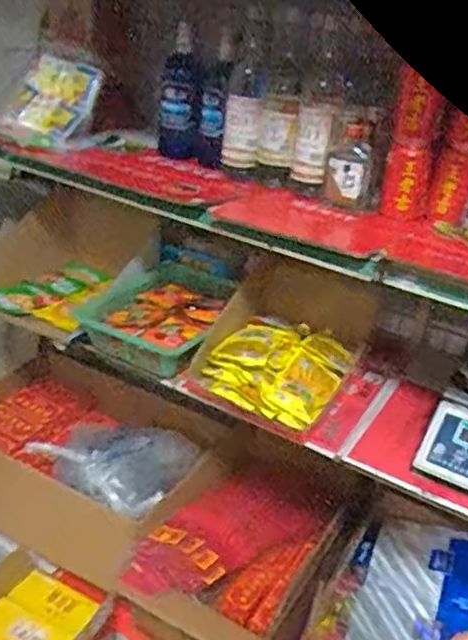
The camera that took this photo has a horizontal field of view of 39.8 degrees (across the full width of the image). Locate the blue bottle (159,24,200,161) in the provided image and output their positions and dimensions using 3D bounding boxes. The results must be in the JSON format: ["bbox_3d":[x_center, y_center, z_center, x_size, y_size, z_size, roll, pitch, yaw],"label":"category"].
[{"bbox_3d":[-0.098,-0.407,1.168,0.070,0.214,0.067,1,29,-7],"label":"blue bottle"}]

